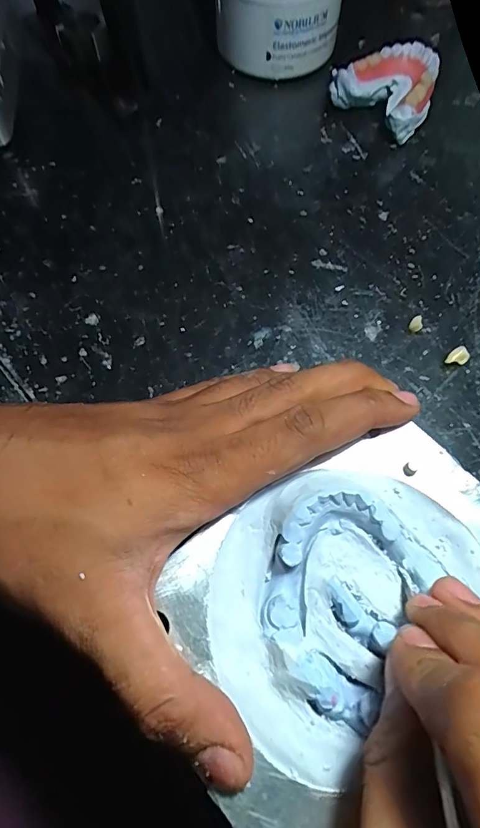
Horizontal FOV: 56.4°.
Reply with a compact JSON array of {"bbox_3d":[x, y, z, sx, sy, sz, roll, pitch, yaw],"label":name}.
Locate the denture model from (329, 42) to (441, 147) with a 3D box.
[{"bbox_3d":[0.099,-0.214,0.297,0.058,0.033,0.053,0,66,1],"label":"denture model"}]

